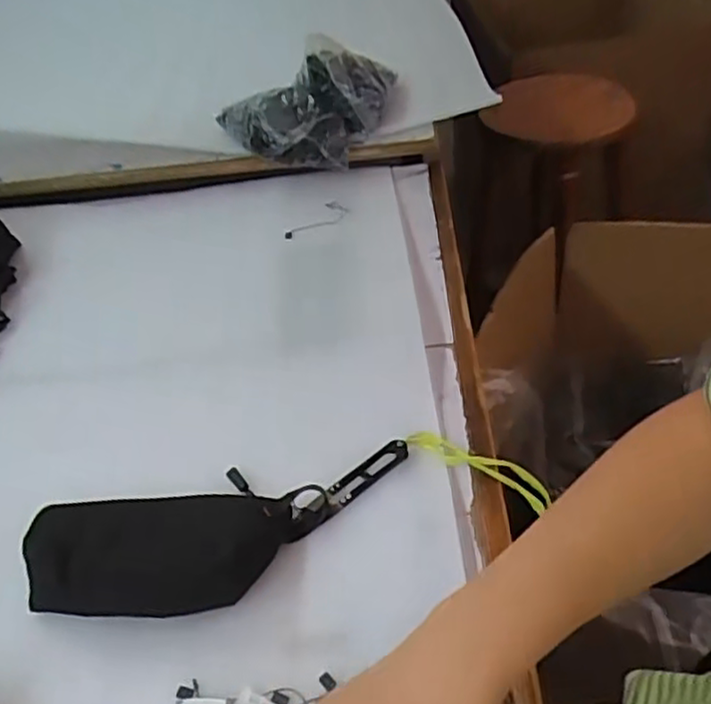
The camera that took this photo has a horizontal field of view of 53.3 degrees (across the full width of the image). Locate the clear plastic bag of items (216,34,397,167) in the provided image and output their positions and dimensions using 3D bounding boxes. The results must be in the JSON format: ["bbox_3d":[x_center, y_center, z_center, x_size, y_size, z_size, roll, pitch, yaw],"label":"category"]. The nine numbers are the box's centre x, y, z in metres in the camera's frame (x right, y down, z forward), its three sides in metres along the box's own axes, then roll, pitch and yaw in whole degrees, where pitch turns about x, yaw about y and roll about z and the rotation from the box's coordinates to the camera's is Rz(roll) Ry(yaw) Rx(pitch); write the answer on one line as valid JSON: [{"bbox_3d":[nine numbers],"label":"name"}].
[{"bbox_3d":[-0.052,-0.306,0.859,0.225,0.116,0.135,-13,43,-5],"label":"clear plastic bag of items"}]

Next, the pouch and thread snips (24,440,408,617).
[{"bbox_3d":[-0.096,0.125,0.505,0.274,0.027,0.114,-13,43,-5],"label":"pouch and thread snips"}]

